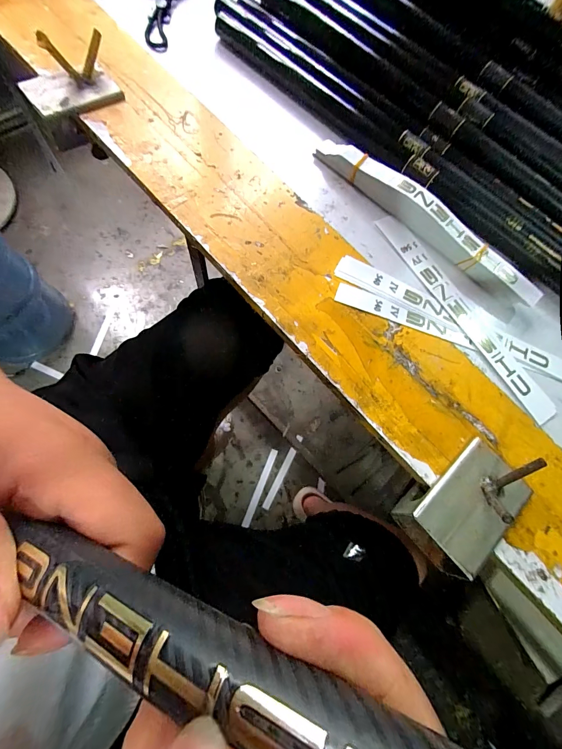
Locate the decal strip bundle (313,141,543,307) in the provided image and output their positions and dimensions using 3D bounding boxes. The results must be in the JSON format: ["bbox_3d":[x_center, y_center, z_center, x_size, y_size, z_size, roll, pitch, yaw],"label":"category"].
[{"bbox_3d":[0.135,-0.151,0.299,0.245,0.015,0.024,40,78,8],"label":"decal strip bundle"}]

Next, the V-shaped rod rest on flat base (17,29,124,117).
[{"bbox_3d":[-0.206,-0.289,0.310,0.087,0.042,0.058,-29,77,-14],"label":"V-shaped rod rest on flat base"}]

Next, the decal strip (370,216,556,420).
[{"bbox_3d":[0.164,-0.058,0.292,0.031,0.004,0.224,-31,78,-12],"label":"decal strip"}]

